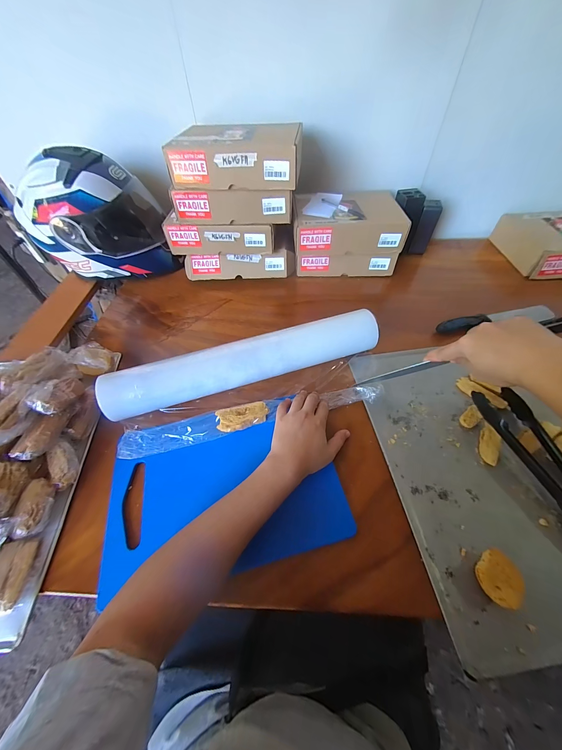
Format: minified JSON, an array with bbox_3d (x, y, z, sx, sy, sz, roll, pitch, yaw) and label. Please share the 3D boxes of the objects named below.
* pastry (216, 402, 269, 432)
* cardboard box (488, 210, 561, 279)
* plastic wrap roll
[{"bbox_3d":[-0.065,0.072,0.441,0.084,0.026,0.036,-17,53,-11],"label":"pastry"},{"bbox_3d":[0.777,-0.362,0.708,0.260,0.093,0.207,-2,52,0],"label":"cardboard box"},{"bbox_3d":[-0.056,-0.018,0.479,0.486,0.083,0.064,-15,53,-10],"label":"plastic wrap roll"}]

